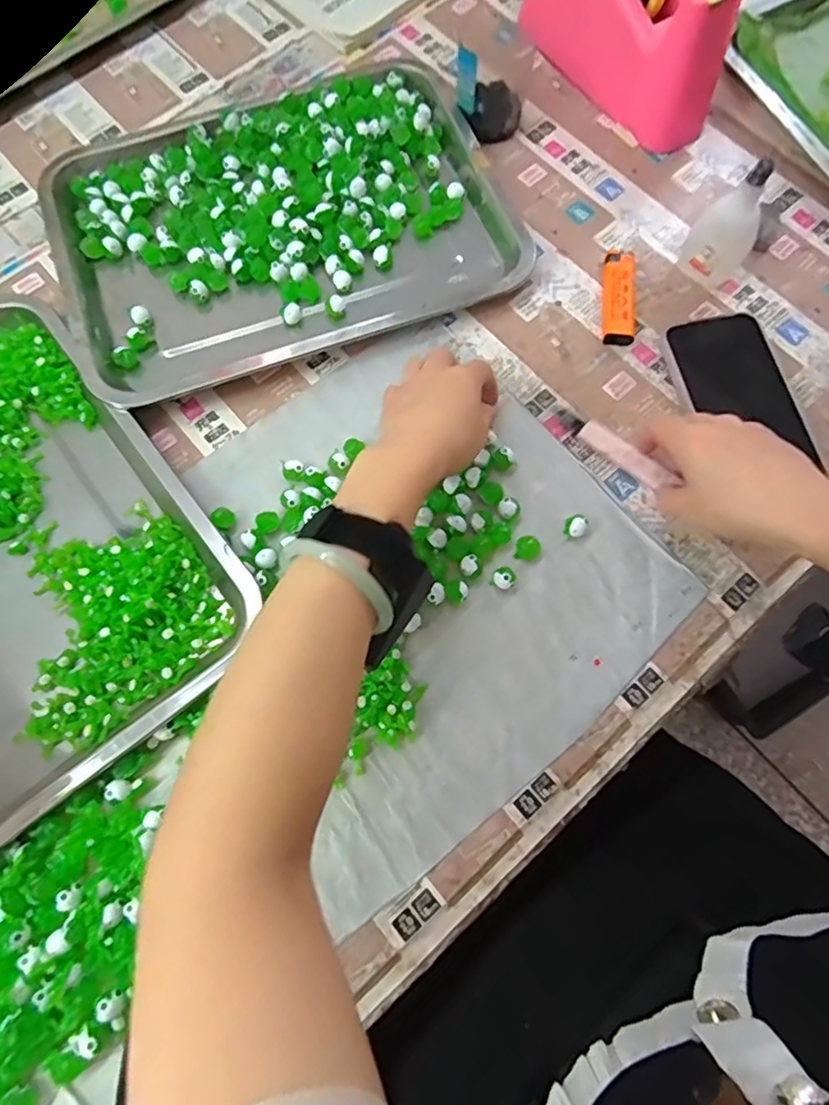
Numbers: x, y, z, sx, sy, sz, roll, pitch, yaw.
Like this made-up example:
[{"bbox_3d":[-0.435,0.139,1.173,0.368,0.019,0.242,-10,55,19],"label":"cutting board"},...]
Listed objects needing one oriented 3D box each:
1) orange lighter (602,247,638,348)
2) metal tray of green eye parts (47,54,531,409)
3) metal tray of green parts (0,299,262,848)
[{"bbox_3d":[0.160,-0.198,0.459,0.026,0.014,0.084,7,72,3],"label":"orange lighter"},{"bbox_3d":[-0.113,-0.282,0.481,0.347,0.024,0.290,-20,73,-6],"label":"metal tray of green eye parts"},{"bbox_3d":[-0.289,-0.002,0.392,0.257,0.026,0.338,-38,76,-11],"label":"metal tray of green parts"}]

